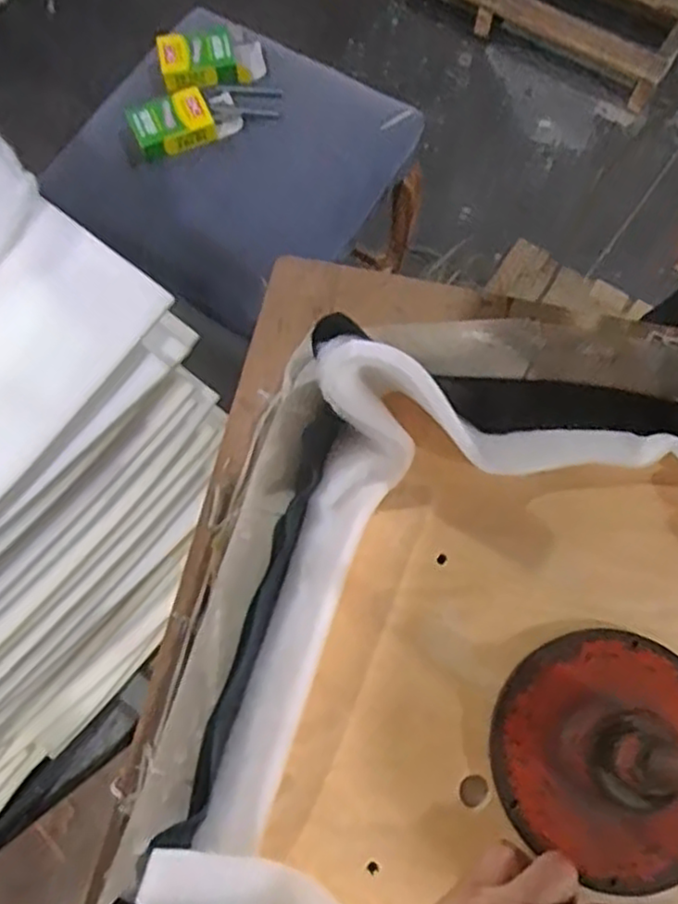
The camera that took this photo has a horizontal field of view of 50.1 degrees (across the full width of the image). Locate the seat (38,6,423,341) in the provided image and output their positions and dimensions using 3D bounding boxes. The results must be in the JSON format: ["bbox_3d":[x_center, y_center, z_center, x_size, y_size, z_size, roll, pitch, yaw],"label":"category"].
[{"bbox_3d":[-0.162,-0.443,1.121,0.410,0.126,0.446,35,75,11],"label":"seat"}]

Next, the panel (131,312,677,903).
[{"bbox_3d":[0.176,0.170,0.414,0.493,0.099,0.442,14,72,5],"label":"panel"}]

